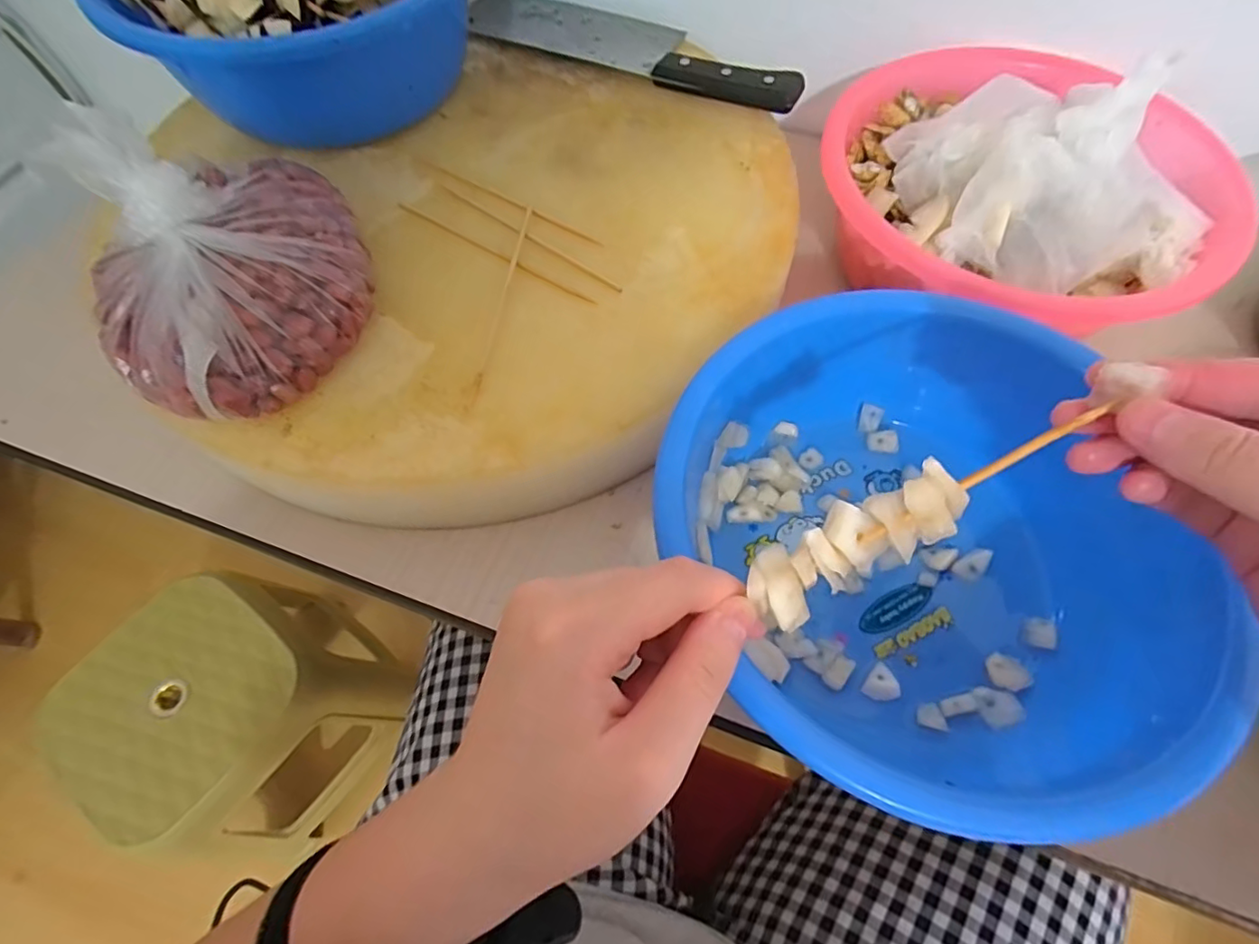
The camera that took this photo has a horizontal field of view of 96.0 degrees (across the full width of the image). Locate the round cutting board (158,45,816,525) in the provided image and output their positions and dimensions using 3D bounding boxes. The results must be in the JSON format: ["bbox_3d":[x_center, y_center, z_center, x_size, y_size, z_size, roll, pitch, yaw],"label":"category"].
[{"bbox_3d":[-0.067,-0.134,0.336,0.330,0.037,0.323,-7,64,-7],"label":"round cutting board"}]

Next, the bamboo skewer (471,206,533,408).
[{"bbox_3d":[-0.067,-0.095,0.301,0.004,0.004,0.137,6,64,4],"label":"bamboo skewer"}]

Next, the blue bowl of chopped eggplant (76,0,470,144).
[{"bbox_3d":[-0.190,-0.294,0.349,0.189,0.092,0.170,7,64,4],"label":"blue bowl of chopped eggplant"}]

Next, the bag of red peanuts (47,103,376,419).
[{"bbox_3d":[-0.189,-0.101,0.262,0.119,0.081,0.130,-30,67,-13],"label":"bag of red peanuts"}]

